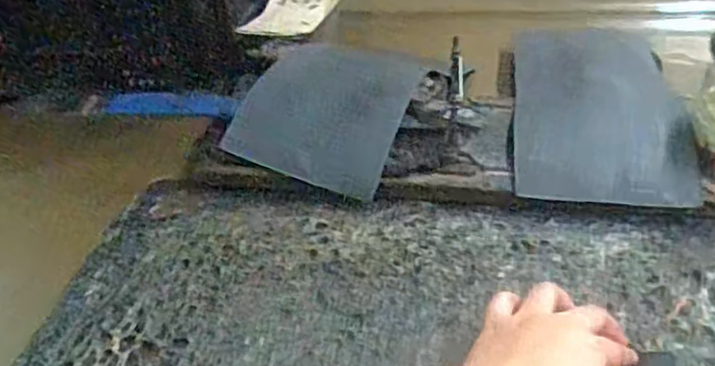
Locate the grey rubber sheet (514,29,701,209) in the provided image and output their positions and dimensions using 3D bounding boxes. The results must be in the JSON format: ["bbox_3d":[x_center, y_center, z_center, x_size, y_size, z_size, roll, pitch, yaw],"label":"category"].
[{"bbox_3d":[0.224,-0.084,0.622,0.144,0.045,0.280,3,39,10],"label":"grey rubber sheet"}]

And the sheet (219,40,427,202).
[{"bbox_3d":[-0.030,-0.068,0.600,0.157,0.023,0.142,20,76,23],"label":"sheet"}]

